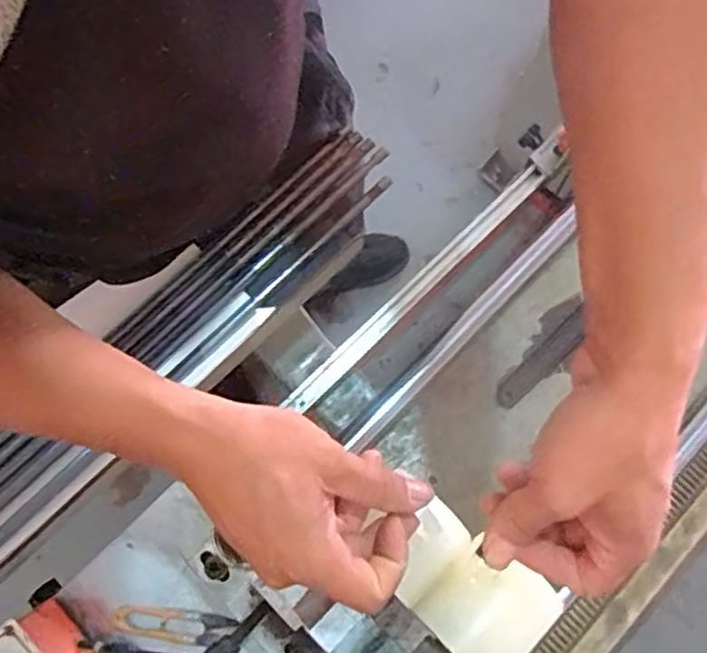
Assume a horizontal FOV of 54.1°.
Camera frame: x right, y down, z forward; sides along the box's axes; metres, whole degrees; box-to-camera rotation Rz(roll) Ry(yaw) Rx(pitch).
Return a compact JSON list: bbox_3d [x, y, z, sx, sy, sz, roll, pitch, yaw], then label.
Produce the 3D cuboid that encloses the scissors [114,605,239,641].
[{"bbox_3d":[-0.145,0.243,0.564,0.097,0.006,0.022,5,77,2],"label":"scissors"}]

